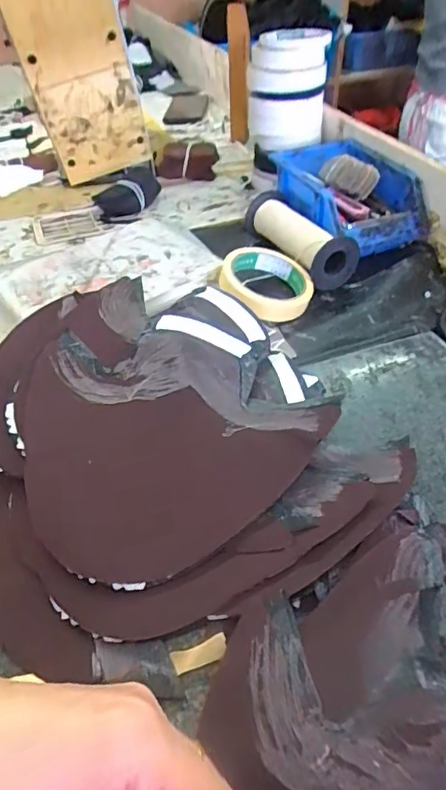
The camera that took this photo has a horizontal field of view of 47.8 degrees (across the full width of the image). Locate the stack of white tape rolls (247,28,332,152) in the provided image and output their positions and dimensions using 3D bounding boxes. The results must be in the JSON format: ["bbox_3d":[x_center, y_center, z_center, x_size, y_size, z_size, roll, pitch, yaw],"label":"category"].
[{"bbox_3d":[0.086,-0.416,0.684,0.106,0.115,0.105,-1,44,3],"label":"stack of white tape rolls"}]

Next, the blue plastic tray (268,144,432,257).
[{"bbox_3d":[0.147,-0.241,0.610,0.131,0.068,0.190,-16,45,-12],"label":"blue plastic tray"}]

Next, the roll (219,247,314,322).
[{"bbox_3d":[0.043,-0.116,0.513,0.090,0.030,0.090,8,55,-12],"label":"roll"}]

